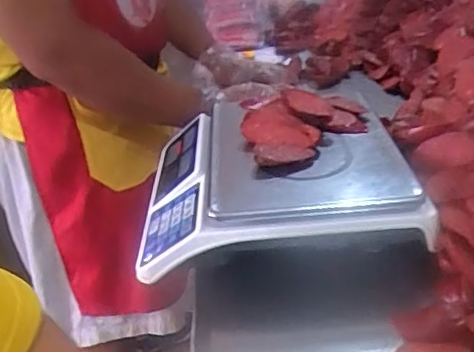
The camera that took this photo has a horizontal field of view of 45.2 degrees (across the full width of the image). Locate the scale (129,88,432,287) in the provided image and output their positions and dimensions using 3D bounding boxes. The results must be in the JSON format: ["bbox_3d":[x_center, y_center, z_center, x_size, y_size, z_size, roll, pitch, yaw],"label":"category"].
[{"bbox_3d":[0.042,-0.005,0.737,0.317,0.090,0.322,-7,27,2],"label":"scale"}]

